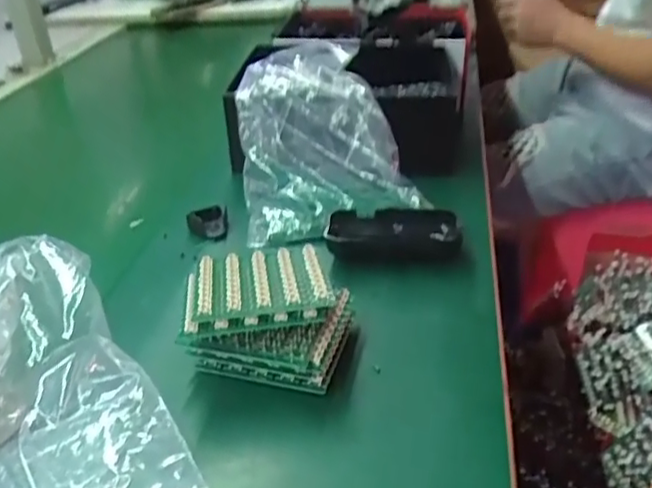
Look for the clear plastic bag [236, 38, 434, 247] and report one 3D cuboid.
[{"bbox_3d":[-0.010,-0.114,0.621,0.143,0.109,0.200,-5,33,-9],"label":"clear plastic bag"}]

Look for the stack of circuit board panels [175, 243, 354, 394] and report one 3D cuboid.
[{"bbox_3d":[-0.038,0.047,0.430,0.106,0.059,0.096,1,33,2],"label":"stack of circuit board panels"}]

